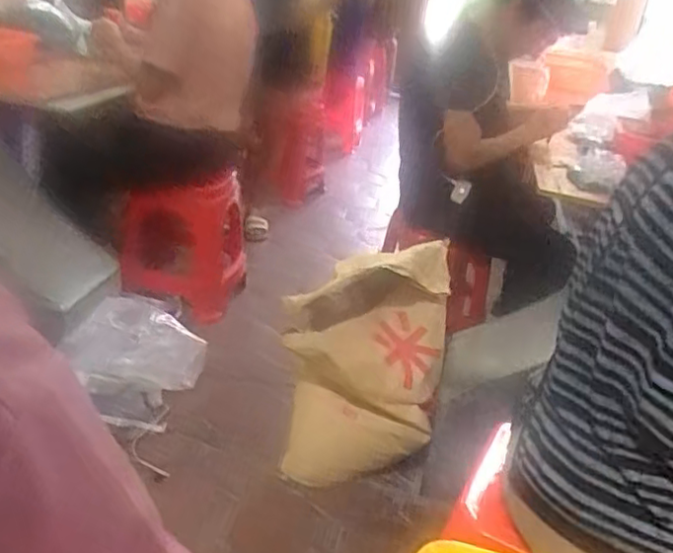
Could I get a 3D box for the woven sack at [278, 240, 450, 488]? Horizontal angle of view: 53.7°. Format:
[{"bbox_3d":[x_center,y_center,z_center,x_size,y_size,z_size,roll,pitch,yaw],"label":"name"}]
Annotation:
[{"bbox_3d":[0.057,0.231,1.519,0.334,0.626,0.242,11,26,6],"label":"woven sack"}]

